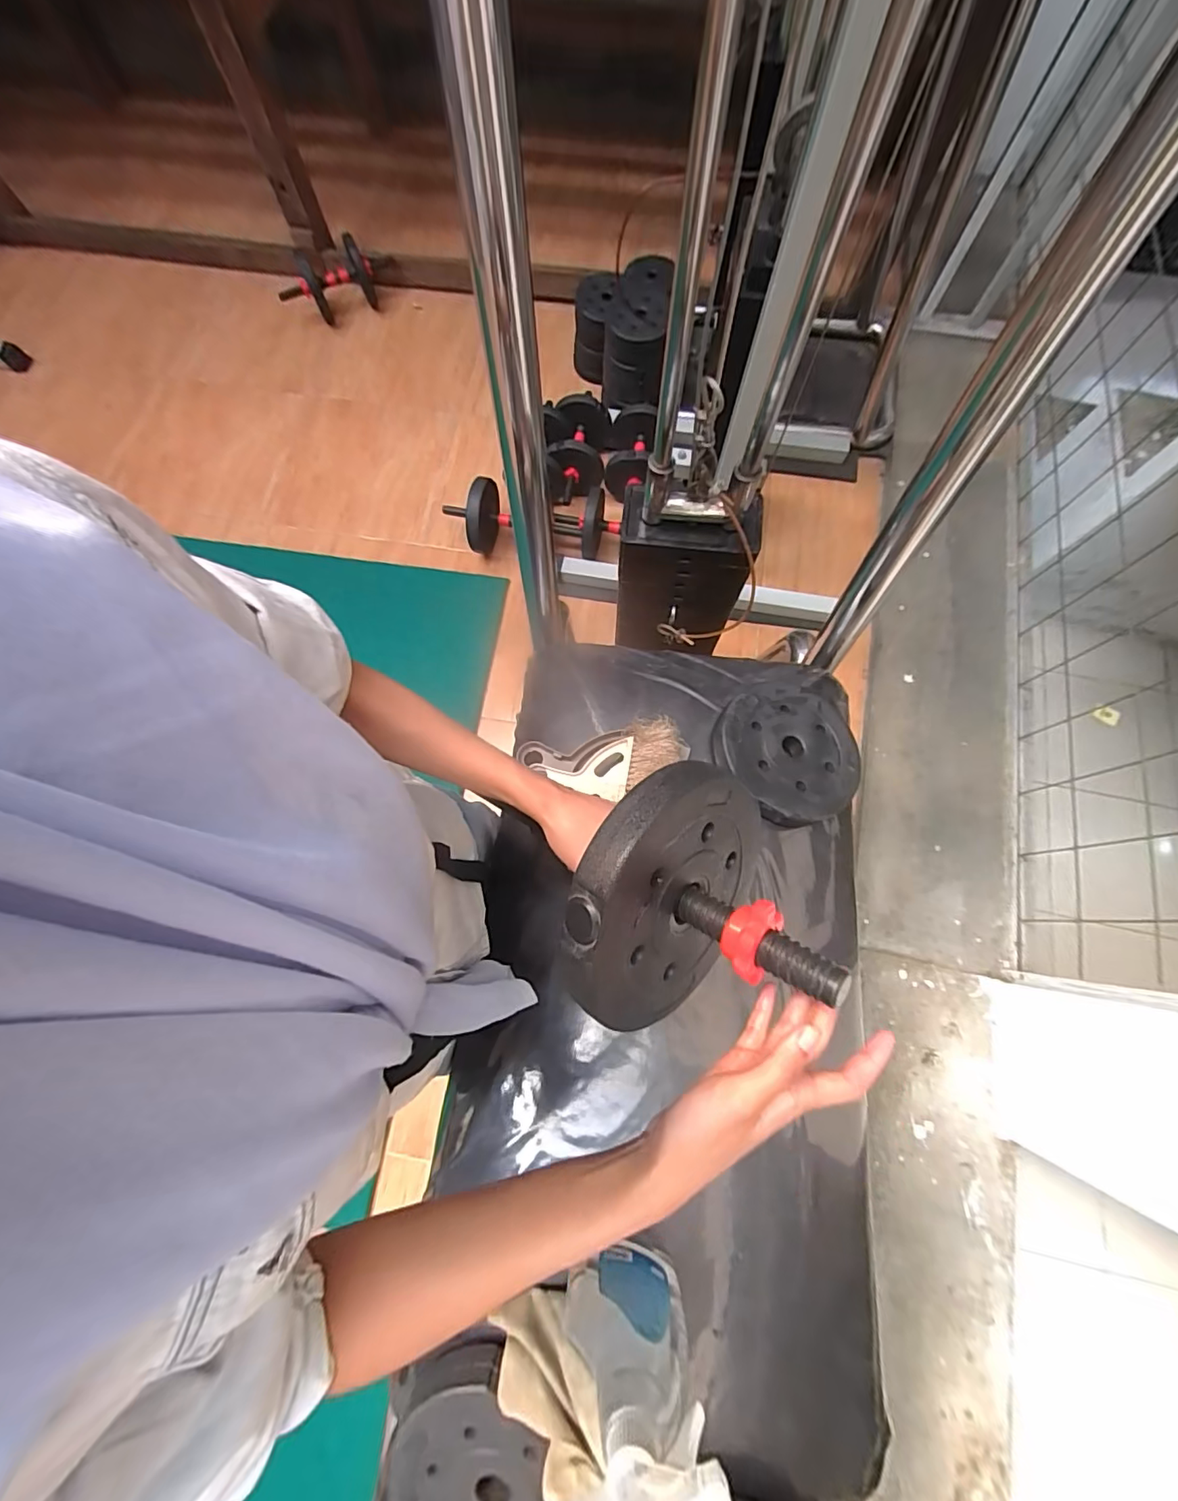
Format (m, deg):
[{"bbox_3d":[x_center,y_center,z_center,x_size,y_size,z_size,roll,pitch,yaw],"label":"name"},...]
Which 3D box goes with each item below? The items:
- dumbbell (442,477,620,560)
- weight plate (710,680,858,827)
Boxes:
[{"bbox_3d":[-0.154,-0.619,1.397,0.466,0.162,0.157,0,75,1],"label":"dumbbell"},{"bbox_3d":[0.253,-0.004,0.651,0.191,0.036,0.191,-41,80,-21],"label":"weight plate"}]

